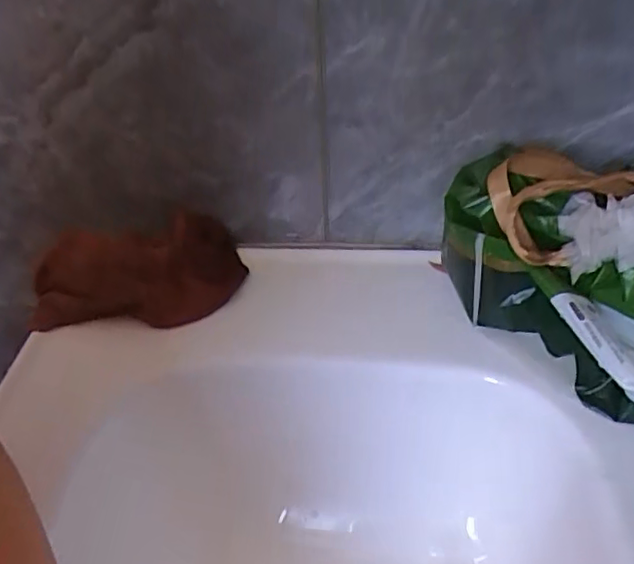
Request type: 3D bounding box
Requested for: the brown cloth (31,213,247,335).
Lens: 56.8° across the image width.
[{"bbox_3d":[-0.132,-0.005,0.446,0.152,0.051,0.089,-2,43,2],"label":"brown cloth"}]

